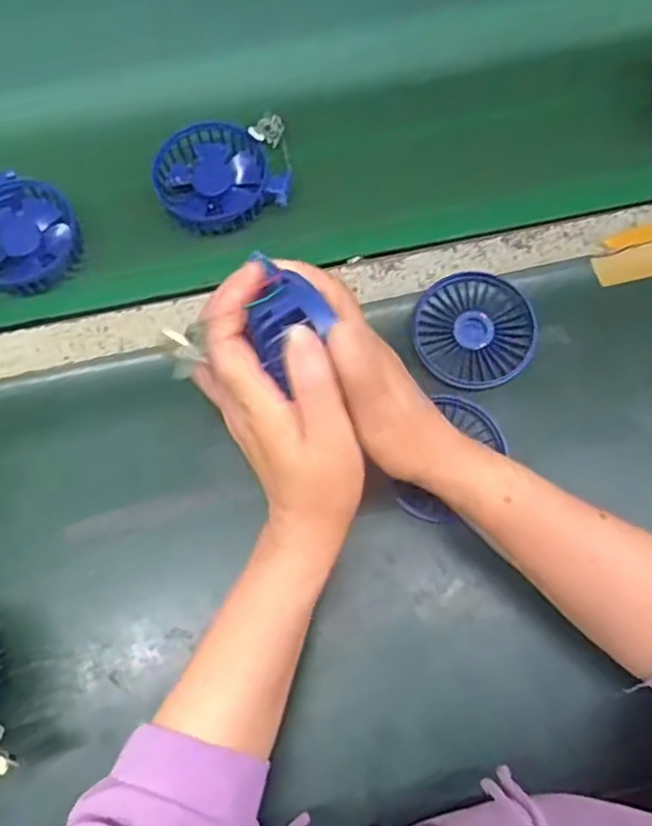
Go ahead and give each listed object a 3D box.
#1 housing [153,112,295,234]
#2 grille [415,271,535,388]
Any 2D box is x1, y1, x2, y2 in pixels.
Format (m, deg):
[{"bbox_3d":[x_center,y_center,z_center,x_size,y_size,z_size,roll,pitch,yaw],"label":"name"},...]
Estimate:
[{"bbox_3d":[-0.081,-0.190,0.544,0.107,0.022,0.090,-16,71,-3],"label":"housing"},{"bbox_3d":[0.110,-0.063,0.508,0.086,0.009,0.089,-1,71,2],"label":"grille"}]

